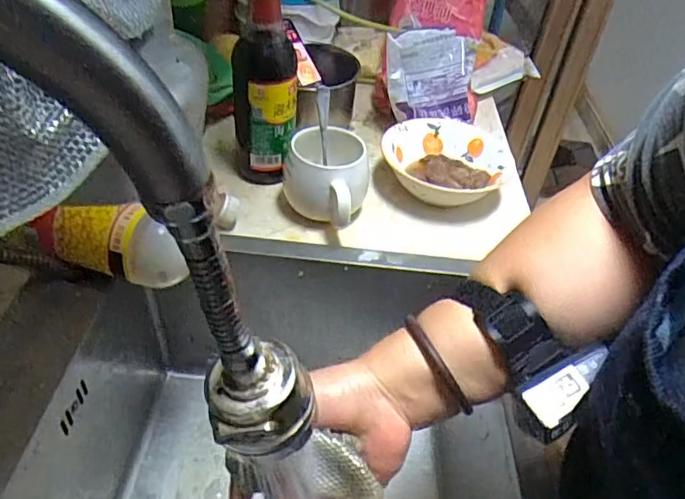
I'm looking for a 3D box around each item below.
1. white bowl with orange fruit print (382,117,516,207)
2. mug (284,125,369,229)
[{"bbox_3d":[0.125,-0.105,0.654,0.145,0.047,0.136,3,41,-3],"label":"white bowl with orange fruit print"},{"bbox_3d":[-0.018,-0.068,0.582,0.090,0.082,0.106,2,42,-4],"label":"mug"}]

